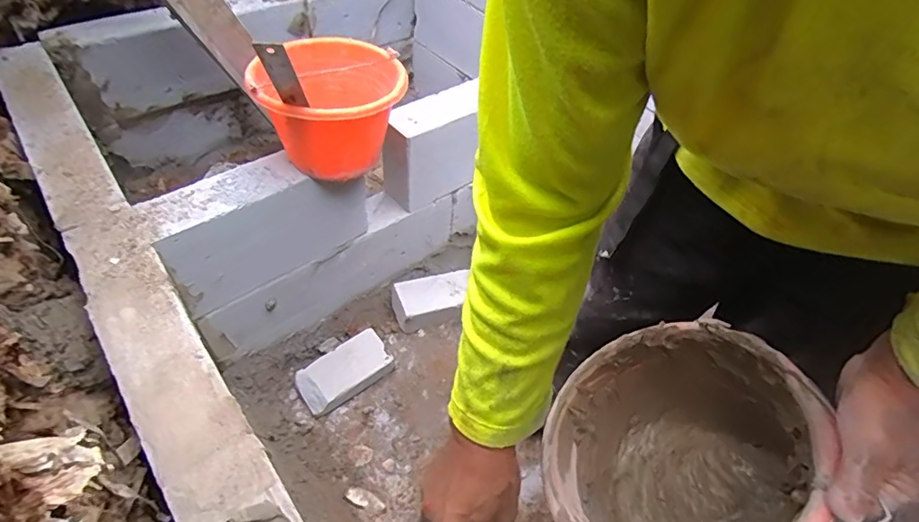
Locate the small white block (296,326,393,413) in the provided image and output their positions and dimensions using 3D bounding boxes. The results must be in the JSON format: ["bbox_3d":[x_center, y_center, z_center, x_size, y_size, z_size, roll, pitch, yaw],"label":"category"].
[{"bbox_3d":[-0.248,0.238,1.091,0.196,0.063,0.101,-31,59,-28],"label":"small white block"}]

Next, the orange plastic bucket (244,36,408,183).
[{"bbox_3d":[-0.215,-0.267,0.878,0.231,0.170,0.265,0,49,-6],"label":"orange plastic bucket"}]

